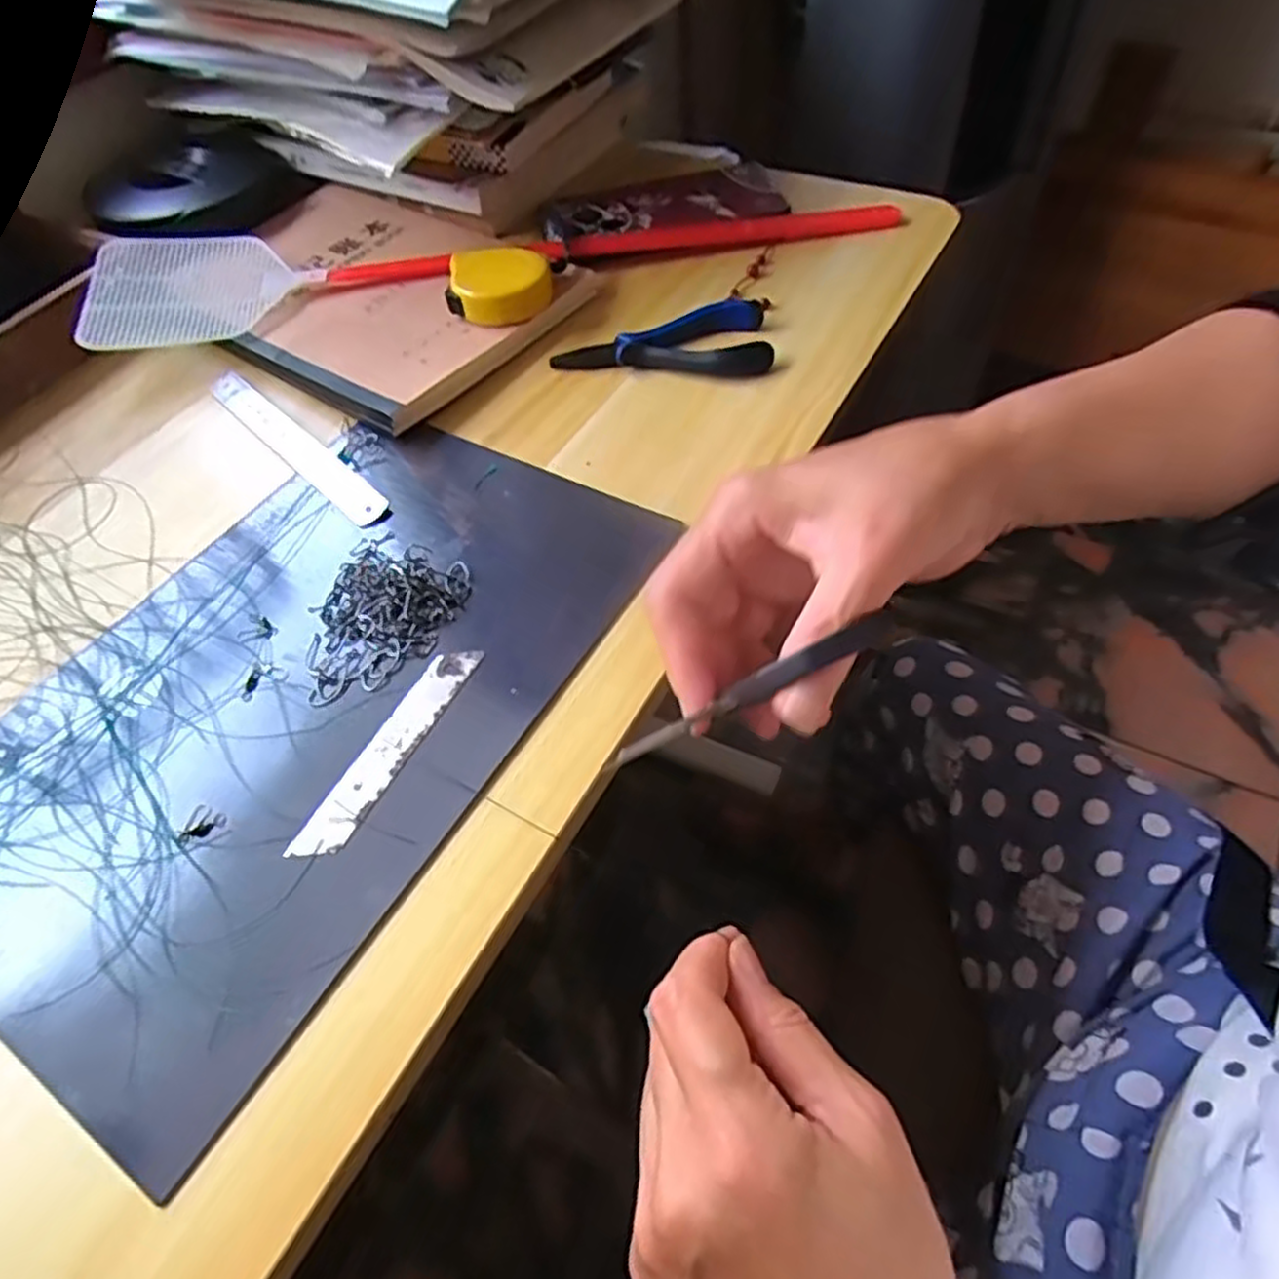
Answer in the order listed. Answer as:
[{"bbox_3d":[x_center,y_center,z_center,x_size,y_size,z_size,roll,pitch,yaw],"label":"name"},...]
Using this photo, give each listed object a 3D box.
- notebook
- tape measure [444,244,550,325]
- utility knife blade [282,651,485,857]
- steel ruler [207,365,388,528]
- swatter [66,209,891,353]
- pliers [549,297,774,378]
[{"bbox_3d":[-0.178,-0.227,0.478,0.263,0.014,0.176,28,62,25],"label":"notebook"},{"bbox_3d":[-0.083,-0.207,0.443,0.057,0.028,0.046,-3,54,6],"label":"tape measure"},{"bbox_3d":[-0.098,0.041,0.295,0.019,0.004,0.100,19,59,20],"label":"utility knife blade"},{"bbox_3d":[-0.189,-0.107,0.409,0.164,0.004,0.021,37,72,27],"label":"steel ruler"},{"bbox_3d":[-0.091,-0.263,0.487,0.505,0.027,0.096,-13,56,-6],"label":"swatter"},{"bbox_3d":[0.013,-0.170,0.427,0.119,0.016,0.051,-3,54,6],"label":"pliers"}]

